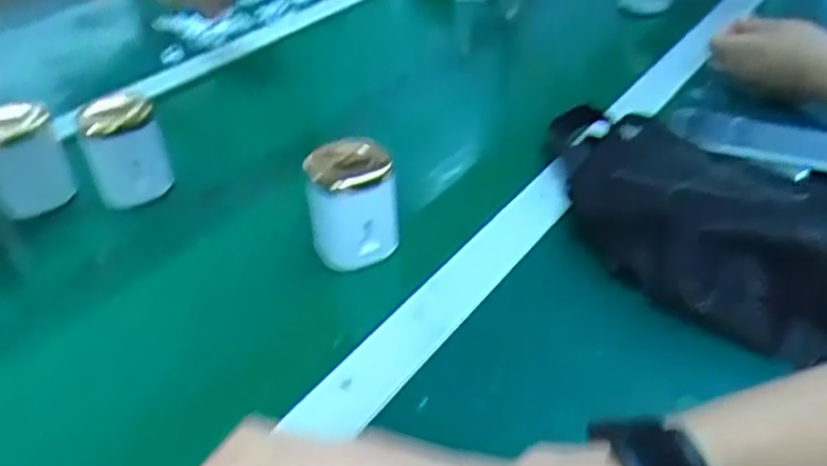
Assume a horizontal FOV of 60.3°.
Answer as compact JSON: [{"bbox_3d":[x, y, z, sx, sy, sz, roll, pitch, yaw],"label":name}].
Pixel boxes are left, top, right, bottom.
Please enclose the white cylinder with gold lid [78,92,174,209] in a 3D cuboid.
[{"bbox_3d":[-0.233,-0.068,0.582,0.061,0.076,0.051,-18,42,-20],"label":"white cylinder with gold lid"}]

